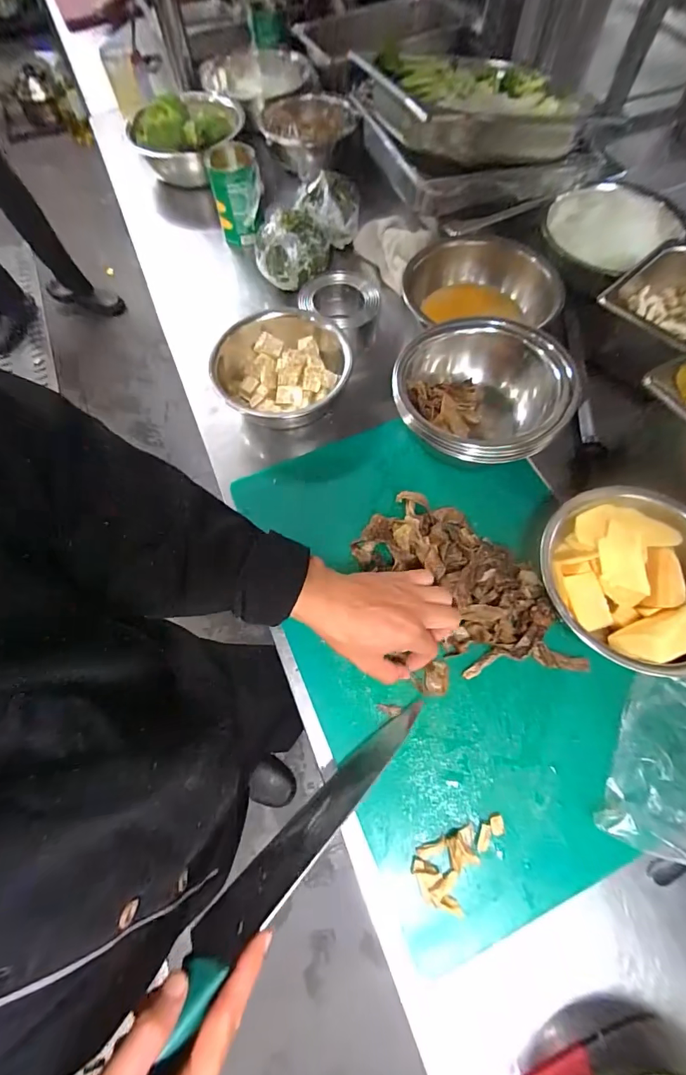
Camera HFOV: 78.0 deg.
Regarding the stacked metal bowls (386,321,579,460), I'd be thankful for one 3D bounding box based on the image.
[{"bbox_3d":[0.153,-0.161,0.483,0.173,0.095,0.183,0,67,1],"label":"stacked metal bowls"}]

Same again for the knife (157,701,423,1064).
[{"bbox_3d":[-0.054,0.259,0.322,0.033,0.042,0.345,44,57,14],"label":"knife"}]

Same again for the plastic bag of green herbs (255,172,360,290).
[{"bbox_3d":[-0.042,-0.475,0.651,0.098,0.076,0.195,29,71,13],"label":"plastic bag of green herbs"}]

